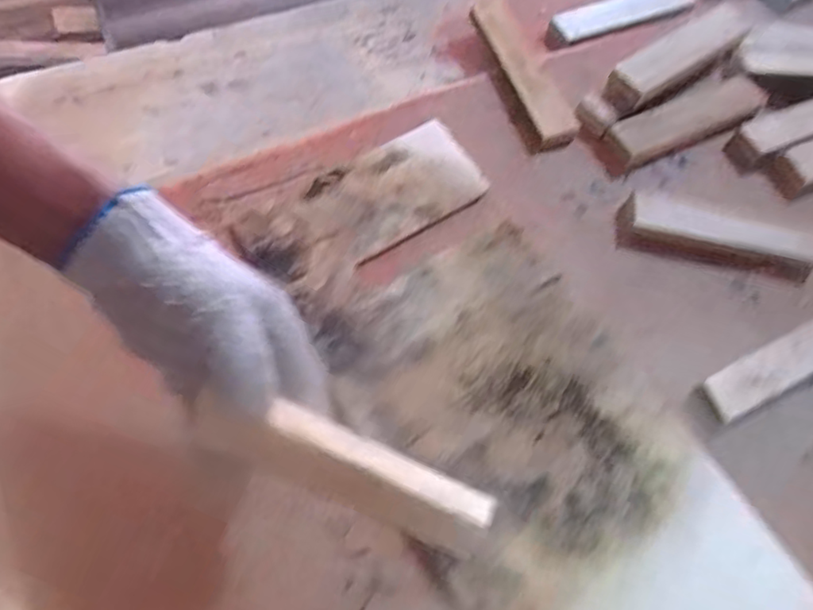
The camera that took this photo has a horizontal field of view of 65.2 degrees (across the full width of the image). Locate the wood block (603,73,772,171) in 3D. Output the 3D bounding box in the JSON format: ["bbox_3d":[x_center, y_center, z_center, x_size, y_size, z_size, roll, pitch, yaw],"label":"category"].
[{"bbox_3d":[0.248,-0.163,0.558,0.150,0.022,0.043,-26,69,-14],"label":"wood block"}]

